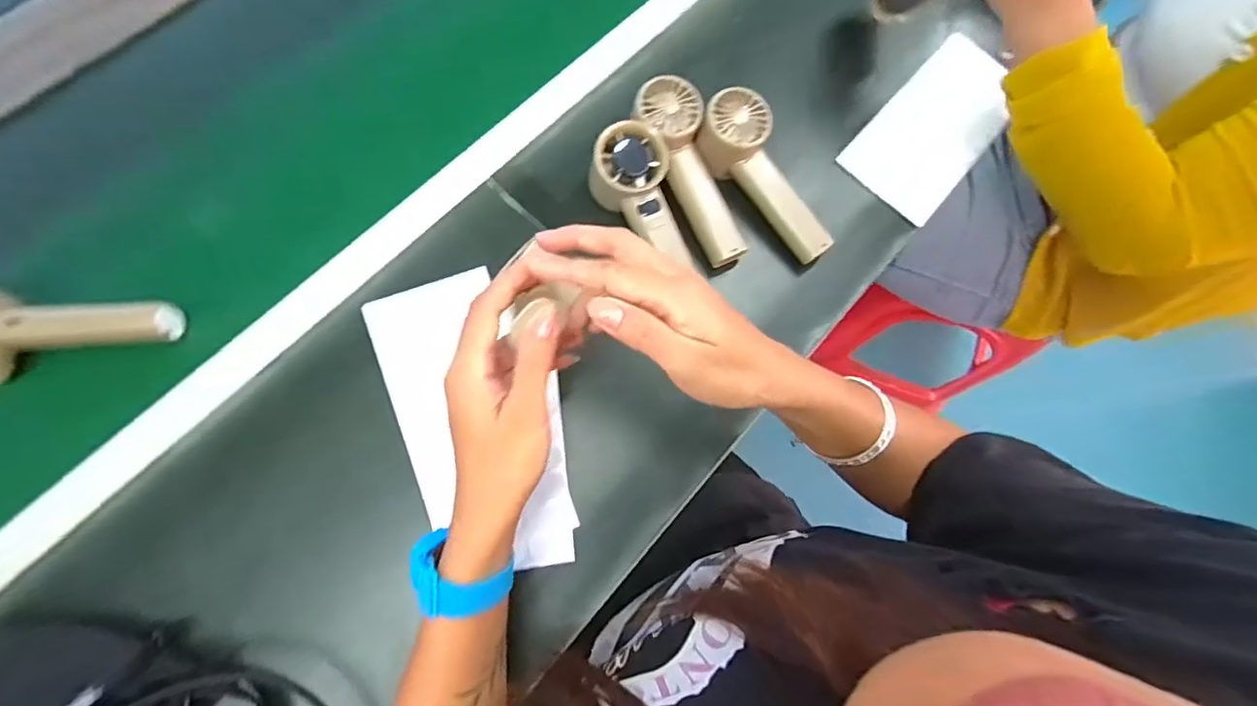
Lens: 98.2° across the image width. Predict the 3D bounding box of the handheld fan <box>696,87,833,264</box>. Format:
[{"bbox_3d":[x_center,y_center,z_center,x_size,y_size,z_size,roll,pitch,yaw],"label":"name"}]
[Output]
[{"bbox_3d":[0.117,-0.149,0.473,0.052,0.039,0.156,-36,97,-15],"label":"handheld fan"}]

